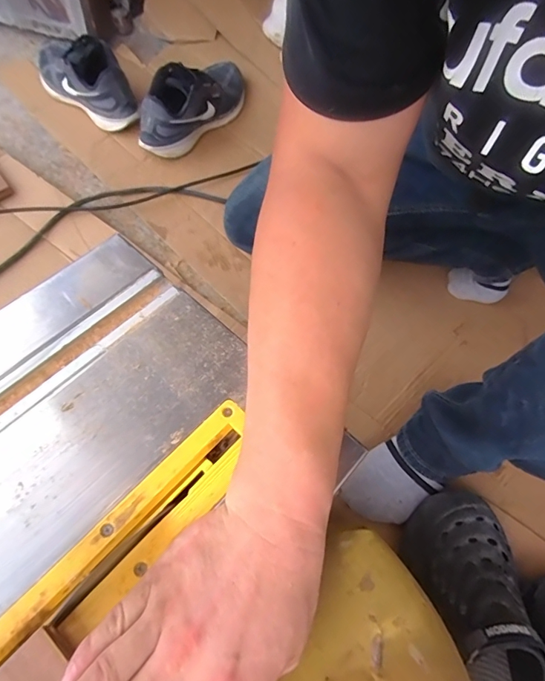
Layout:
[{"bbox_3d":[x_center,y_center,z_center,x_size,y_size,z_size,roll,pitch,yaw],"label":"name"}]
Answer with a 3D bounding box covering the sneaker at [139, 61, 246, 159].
[{"bbox_3d":[-0.159,-0.468,0.835,0.092,0.101,0.271,39,67,15],"label":"sneaker"}]

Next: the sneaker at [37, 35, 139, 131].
[{"bbox_3d":[-0.383,-0.537,0.859,0.290,0.113,0.115,41,67,16],"label":"sneaker"}]

